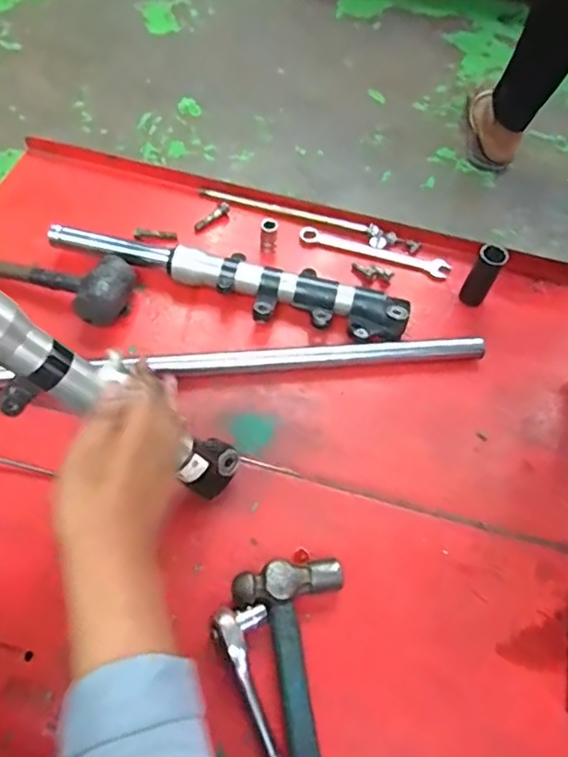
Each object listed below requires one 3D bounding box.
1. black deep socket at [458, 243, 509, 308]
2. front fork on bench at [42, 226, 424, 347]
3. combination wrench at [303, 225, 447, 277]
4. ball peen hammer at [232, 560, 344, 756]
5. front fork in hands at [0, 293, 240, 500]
[{"bbox_3d":[0.238,-0.122,0.690,0.030,0.077,0.036,29,63,12],"label":"black deep socket"},{"bbox_3d":[-0.070,-0.112,0.680,0.434,0.042,0.075,13,61,3],"label":"front fork on bench"},{"bbox_3d":[0.117,-0.165,0.746,0.193,0.010,0.025,17,61,5],"label":"combination wrench"},{"bbox_3d":[0.020,0.298,0.450,0.090,0.050,0.294,-5,61,-6],"label":"ball peen hammer"},{"bbox_3d":[-0.181,-0.013,0.417,0.052,0.415,0.058,-9,53,36],"label":"front fork in hands"}]

